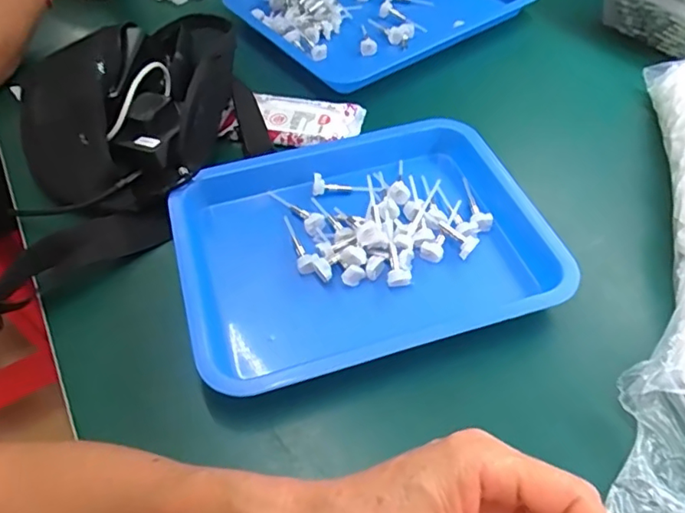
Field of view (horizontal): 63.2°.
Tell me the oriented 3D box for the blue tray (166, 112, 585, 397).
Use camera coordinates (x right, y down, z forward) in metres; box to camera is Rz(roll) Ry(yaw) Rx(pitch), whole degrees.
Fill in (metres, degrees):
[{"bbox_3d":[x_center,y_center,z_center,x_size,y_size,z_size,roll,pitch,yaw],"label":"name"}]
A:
[{"bbox_3d":[0.015,-0.015,0.447,0.286,0.033,0.222,-16,52,-10],"label":"blue tray"}]

